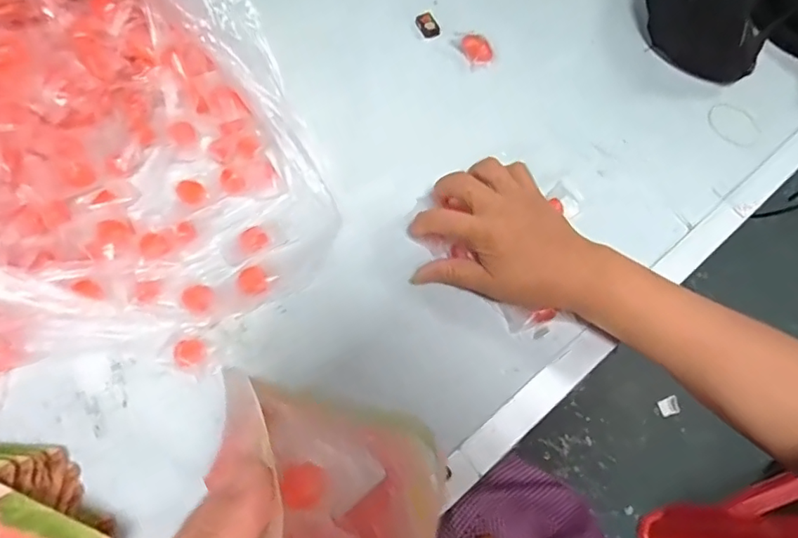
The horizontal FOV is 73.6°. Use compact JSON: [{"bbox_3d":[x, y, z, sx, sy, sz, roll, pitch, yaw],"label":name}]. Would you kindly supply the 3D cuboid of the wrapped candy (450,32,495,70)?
[{"bbox_3d":[0.074,-0.220,0.533,0.025,0.022,0.044,-25,68,-15],"label":"wrapped candy"}]

